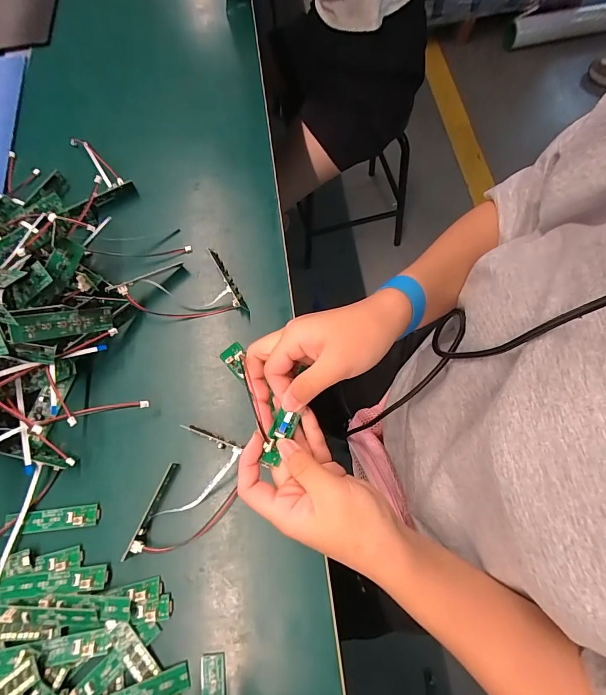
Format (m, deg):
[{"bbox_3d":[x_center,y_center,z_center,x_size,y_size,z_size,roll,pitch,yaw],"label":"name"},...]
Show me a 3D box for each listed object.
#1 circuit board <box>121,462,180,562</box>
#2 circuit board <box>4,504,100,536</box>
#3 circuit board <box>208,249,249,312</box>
[{"bbox_3d":[-0.131,0.143,0.324,0.011,0.019,0.081,18,70,7],"label":"circuit board"},{"bbox_3d":[-0.227,0.155,0.327,0.083,0.006,0.018,-6,69,-2],"label":"circuit board"},{"bbox_3d":[-0.085,-0.076,0.401,0.011,0.018,0.086,-27,72,-9],"label":"circuit board"}]

